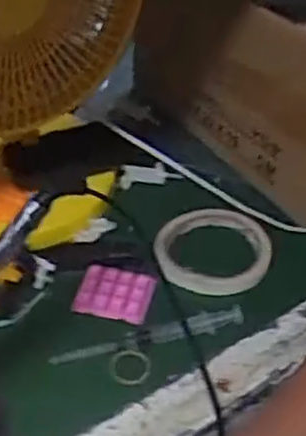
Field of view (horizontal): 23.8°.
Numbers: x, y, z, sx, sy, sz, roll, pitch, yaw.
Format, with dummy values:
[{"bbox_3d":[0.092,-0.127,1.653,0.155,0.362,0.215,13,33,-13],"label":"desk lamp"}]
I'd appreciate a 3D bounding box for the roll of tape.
[{"bbox_3d":[0.052,0.025,0.635,0.097,0.021,0.092,0,43,0],"label":"roll of tape"}]

